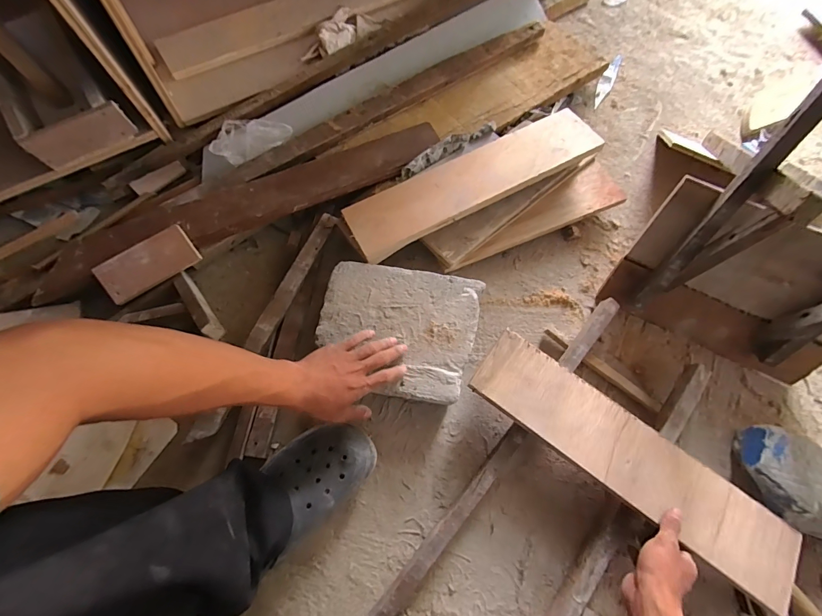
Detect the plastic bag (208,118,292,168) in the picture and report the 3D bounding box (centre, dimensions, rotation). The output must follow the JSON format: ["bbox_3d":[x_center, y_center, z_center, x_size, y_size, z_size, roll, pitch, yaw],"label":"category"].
[{"bbox_3d":[-0.300,-0.321,0.694,0.152,0.034,0.066,-32,75,-12],"label":"plastic bag"}]

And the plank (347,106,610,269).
[{"bbox_3d":[0.112,-0.233,0.666,0.476,0.019,0.120,-27,66,-8],"label":"plank"}]

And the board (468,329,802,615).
[{"bbox_3d":[0.308,0.210,0.523,0.471,0.013,0.113,36,73,11],"label":"board"}]

